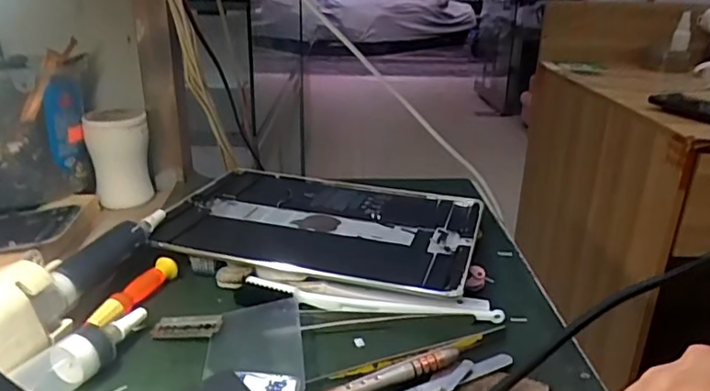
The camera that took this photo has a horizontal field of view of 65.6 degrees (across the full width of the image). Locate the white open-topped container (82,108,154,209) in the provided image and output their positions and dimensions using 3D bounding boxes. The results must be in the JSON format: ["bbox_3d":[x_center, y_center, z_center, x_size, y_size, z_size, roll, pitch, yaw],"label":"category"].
[{"bbox_3d":[-0.217,-0.033,0.511,0.051,0.084,0.048,-8,24,-21],"label":"white open-topped container"}]

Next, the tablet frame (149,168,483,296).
[{"bbox_3d":[-0.029,0.020,0.455,0.249,0.018,0.175,9,24,15],"label":"tablet frame"}]

